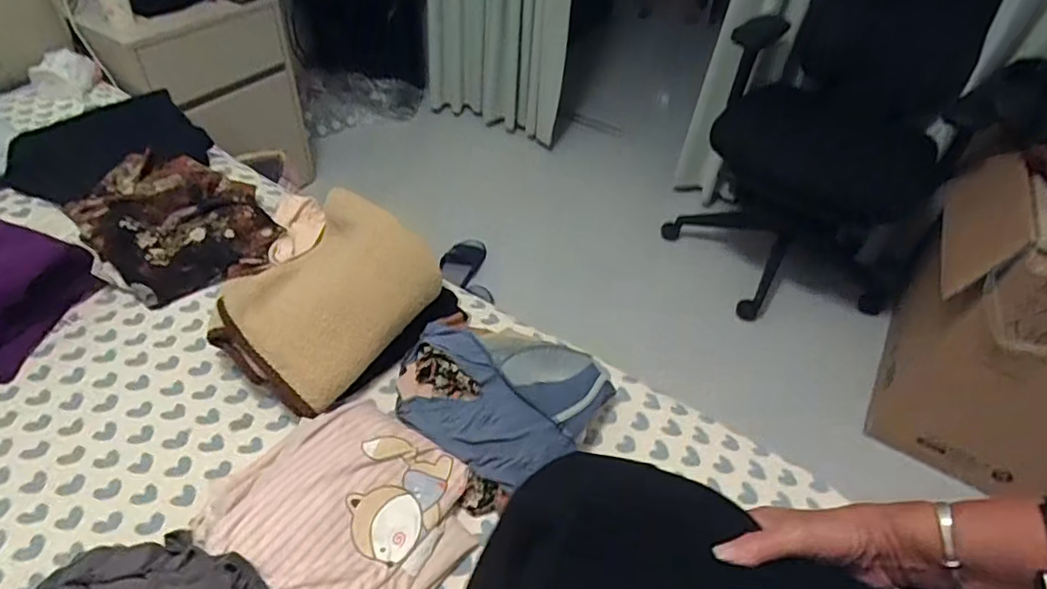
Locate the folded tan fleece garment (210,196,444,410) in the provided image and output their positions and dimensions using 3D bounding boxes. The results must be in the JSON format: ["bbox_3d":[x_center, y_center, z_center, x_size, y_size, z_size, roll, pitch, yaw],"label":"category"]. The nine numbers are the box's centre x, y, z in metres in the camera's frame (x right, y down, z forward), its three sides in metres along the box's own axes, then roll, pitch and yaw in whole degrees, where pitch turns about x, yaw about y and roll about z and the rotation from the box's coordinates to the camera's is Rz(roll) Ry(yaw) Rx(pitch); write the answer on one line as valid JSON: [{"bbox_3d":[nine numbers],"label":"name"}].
[{"bbox_3d":[-0.293,-0.003,0.867,0.240,0.125,0.282,29,50,23],"label":"folded tan fleece garment"}]

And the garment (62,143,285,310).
[{"bbox_3d":[-0.633,-0.138,1.068,0.273,0.079,0.397,-31,54,-31],"label":"garment"}]

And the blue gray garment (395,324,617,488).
[{"bbox_3d":[-0.035,0.122,0.816,0.270,0.057,0.223,26,49,20],"label":"blue gray garment"}]

